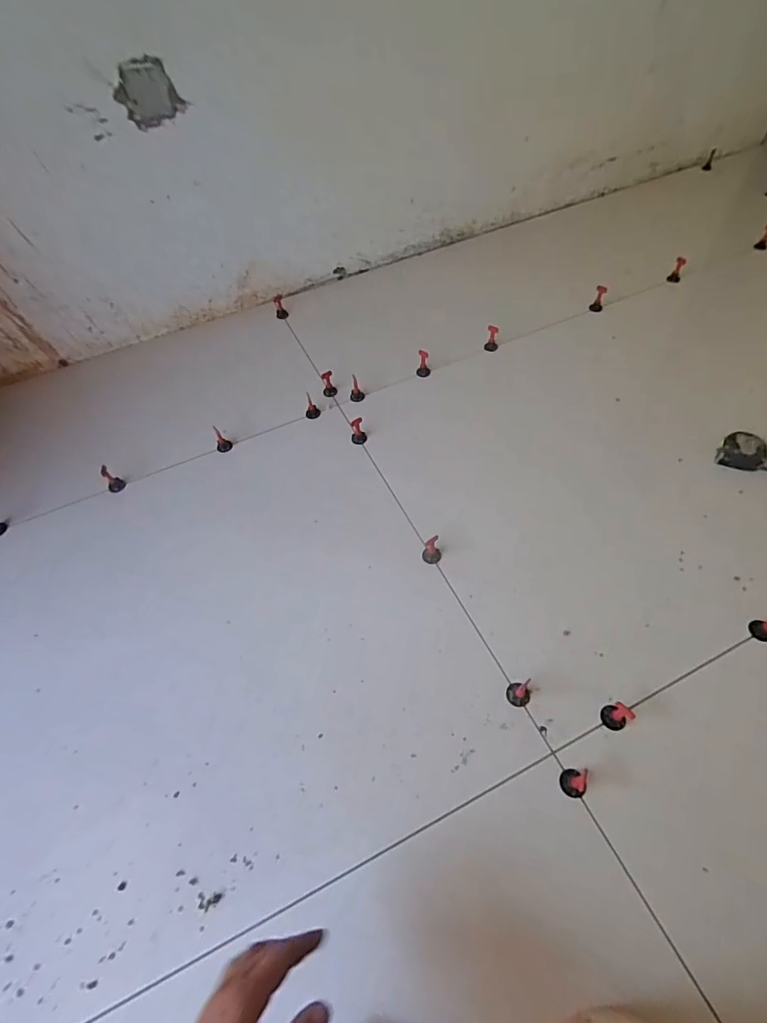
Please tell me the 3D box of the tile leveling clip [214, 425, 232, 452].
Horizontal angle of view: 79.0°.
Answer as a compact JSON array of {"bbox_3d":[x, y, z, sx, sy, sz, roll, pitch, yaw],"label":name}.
[{"bbox_3d":[-0.331,-0.147,0.956,0.029,0.030,0.058,-22,57,-10],"label":"tile leveling clip"}]

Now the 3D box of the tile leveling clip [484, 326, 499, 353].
[{"bbox_3d":[0.252,-0.404,1.074,0.031,0.063,0.037,7,56,9],"label":"tile leveling clip"}]

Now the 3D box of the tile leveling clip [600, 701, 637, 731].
[{"bbox_3d":[0.306,0.263,0.603,0.036,0.036,0.030,-28,58,-14],"label":"tile leveling clip"}]

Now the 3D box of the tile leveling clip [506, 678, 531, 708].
[{"bbox_3d":[0.184,0.243,0.627,0.030,0.038,0.030,-2,55,3],"label":"tile leveling clip"}]

